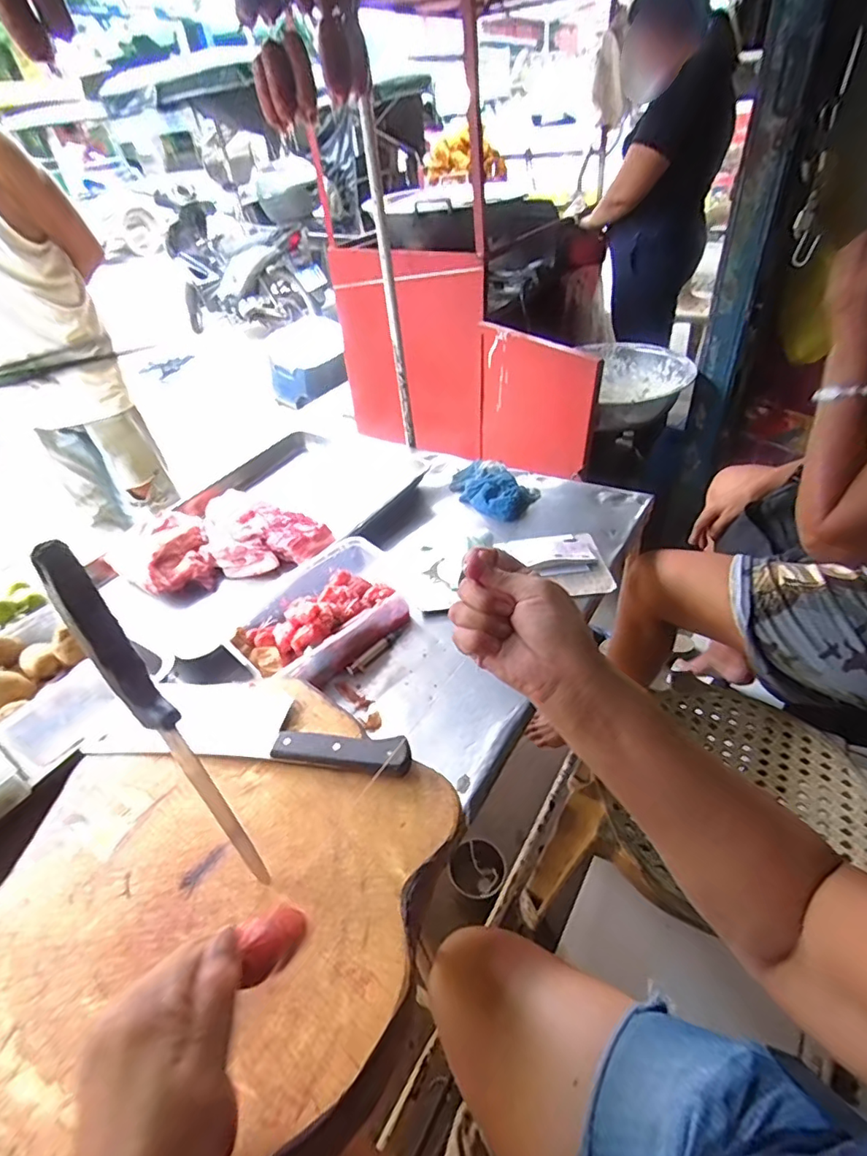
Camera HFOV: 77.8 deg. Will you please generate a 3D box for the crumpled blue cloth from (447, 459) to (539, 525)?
[{"bbox_3d":[0.110,-0.182,1.037,0.120,0.044,0.210,-26,45,-22],"label":"crumpled blue cloth"}]

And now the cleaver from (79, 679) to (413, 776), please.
[{"bbox_3d":[-0.192,0.142,0.568,0.355,0.030,0.103,4,42,11],"label":"cleaver"}]

